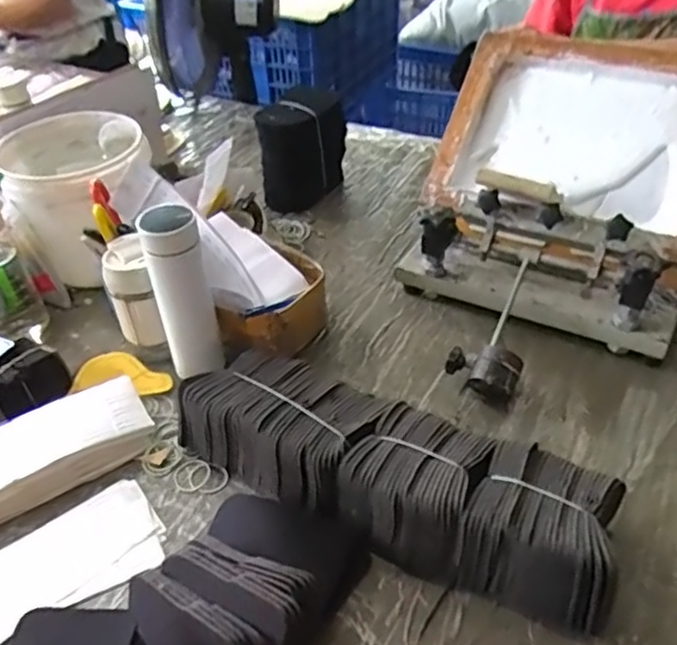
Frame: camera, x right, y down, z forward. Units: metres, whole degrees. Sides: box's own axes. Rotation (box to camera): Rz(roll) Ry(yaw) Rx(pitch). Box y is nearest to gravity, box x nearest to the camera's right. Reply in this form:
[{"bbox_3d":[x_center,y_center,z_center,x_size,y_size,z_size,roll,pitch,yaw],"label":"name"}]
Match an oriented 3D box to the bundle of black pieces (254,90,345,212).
[{"bbox_3d":[-0.060,-0.300,1.101,0.084,0.167,0.146,23,47,27],"label":"bundle of black pieces"}]

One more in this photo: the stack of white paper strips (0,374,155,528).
[{"bbox_3d":[-0.358,0.158,0.712,0.296,0.045,0.108,-25,45,-24],"label":"stack of white paper strips"}]

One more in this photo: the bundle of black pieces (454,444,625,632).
[{"bbox_3d":[0.192,0.189,0.594,0.126,0.097,0.132,18,45,23],"label":"bundle of black pieces"}]

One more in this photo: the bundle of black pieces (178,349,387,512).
[{"bbox_3d":[-0.055,0.113,0.704,0.202,0.093,0.142,27,49,31],"label":"bundle of black pieces"}]

